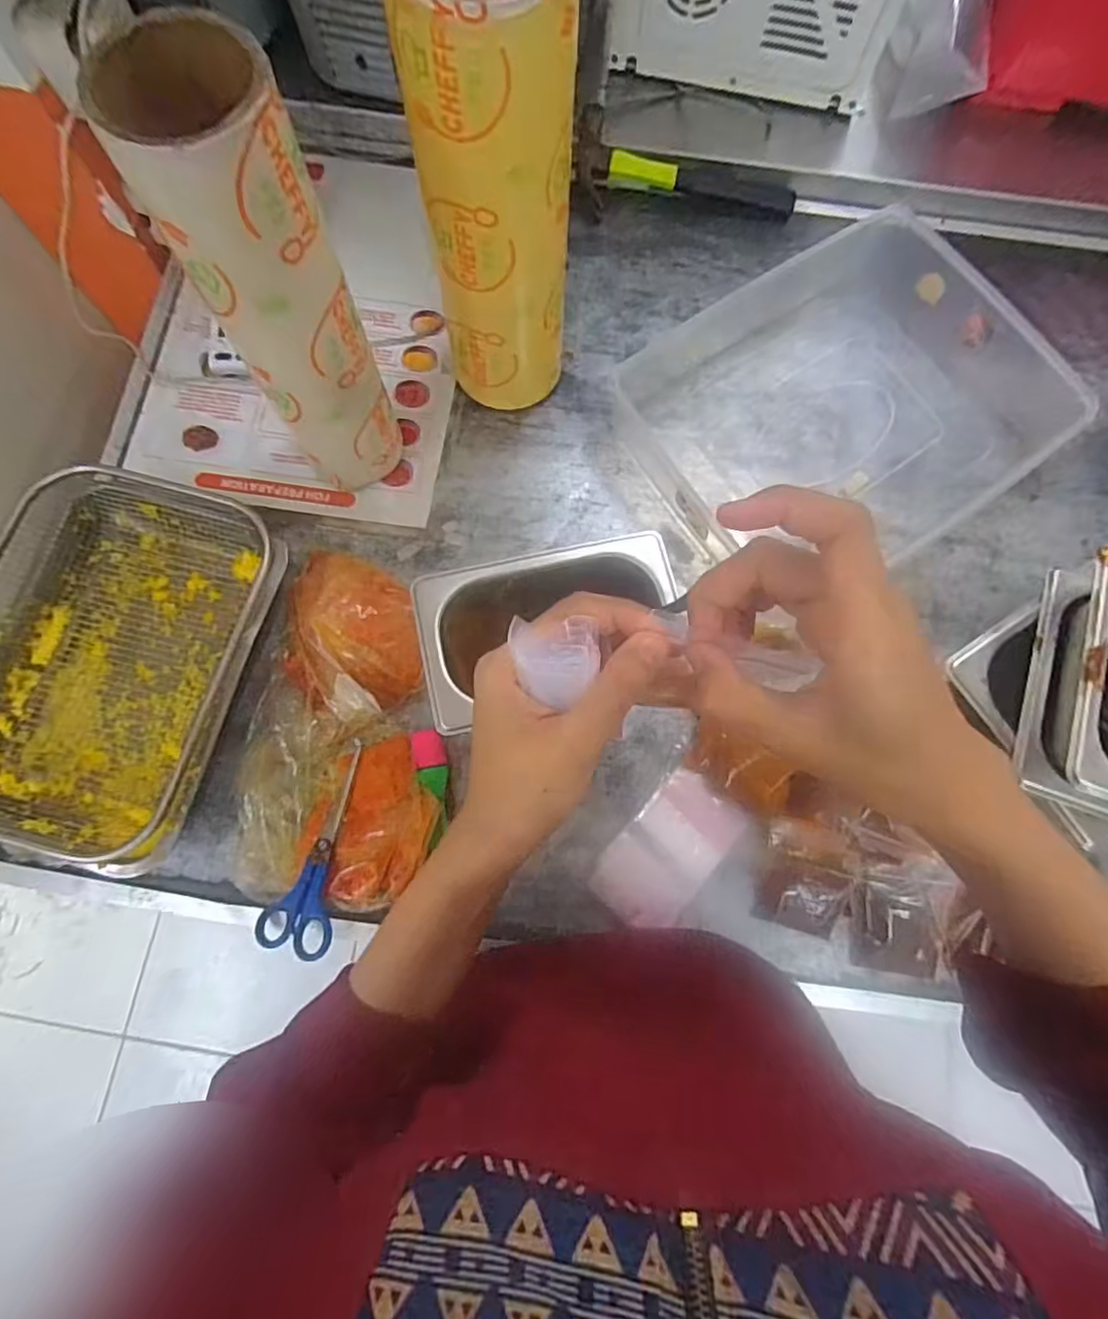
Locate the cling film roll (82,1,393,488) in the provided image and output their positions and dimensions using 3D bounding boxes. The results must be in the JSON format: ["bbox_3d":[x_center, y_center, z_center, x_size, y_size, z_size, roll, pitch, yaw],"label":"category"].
[{"bbox_3d":[-0.176,-0.230,0.435,0.080,0.321,0.073,0,77,-1],"label":"cling film roll"}]

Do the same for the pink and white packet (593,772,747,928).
[{"bbox_3d":[0.094,0.157,0.506,0.073,0.010,0.128,40,79,8],"label":"pink and white packet"}]

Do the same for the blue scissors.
[{"bbox_3d":[-0.193,0.146,0.494,0.058,0.016,0.164,8,77,1],"label":"blue scissors"}]

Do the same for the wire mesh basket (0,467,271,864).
[{"bbox_3d":[-0.357,-0.004,0.503,0.212,0.066,0.287,13,77,2],"label":"wire mesh basket"}]

